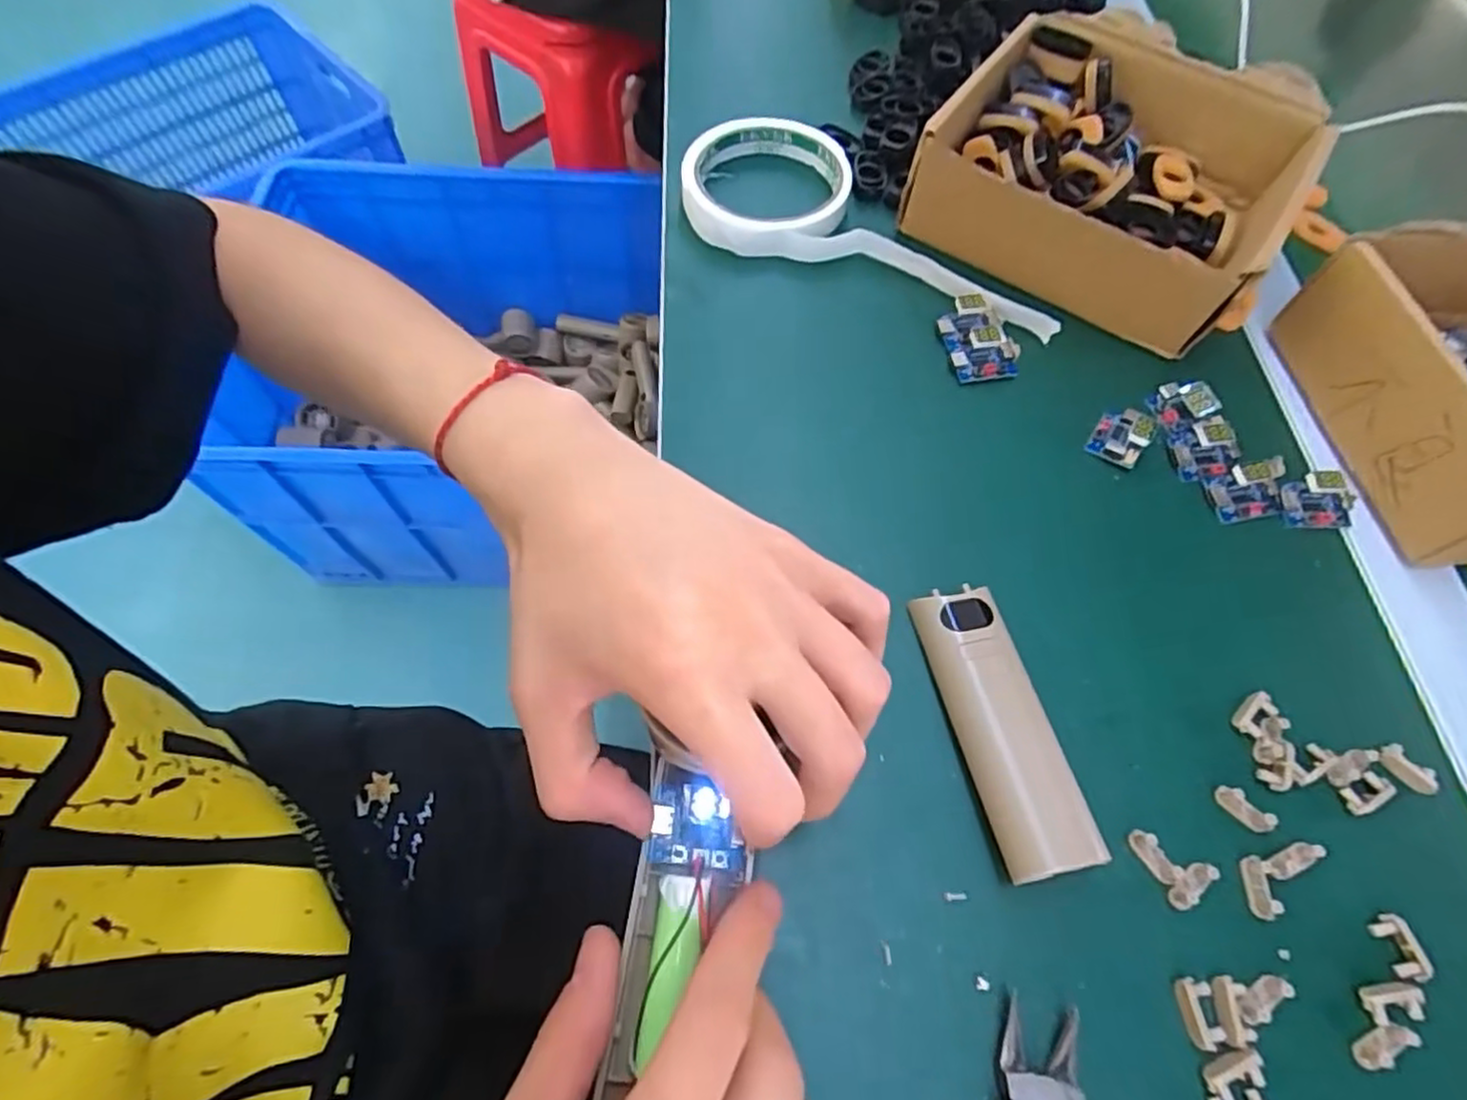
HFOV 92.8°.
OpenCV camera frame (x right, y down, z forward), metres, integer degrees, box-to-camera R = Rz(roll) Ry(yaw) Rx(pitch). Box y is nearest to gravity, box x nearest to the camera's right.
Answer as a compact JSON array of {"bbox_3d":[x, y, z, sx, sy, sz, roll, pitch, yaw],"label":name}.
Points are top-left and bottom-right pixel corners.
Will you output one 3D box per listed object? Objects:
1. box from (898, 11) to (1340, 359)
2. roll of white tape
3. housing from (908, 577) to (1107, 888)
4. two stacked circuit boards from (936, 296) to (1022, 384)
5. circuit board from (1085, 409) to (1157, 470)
[{"bbox_3d":[0.198,-0.196,0.363,0.174,0.055,0.153,31,67,12],"label":"box"},{"bbox_3d":[0.077,-0.183,0.381,0.208,0.025,0.091,20,65,7],"label":"roll of white tape"},{"bbox_3d":[0.097,0.062,0.255,0.030,0.023,0.102,-10,65,-7],"label":"housing"},{"bbox_3d":[0.120,-0.104,0.343,0.031,0.013,0.043,-10,65,-7],"label":"two stacked circuit boards"},{"bbox_3d":[0.179,-0.053,0.320,0.023,0.010,0.027,32,67,13],"label":"circuit board"}]

